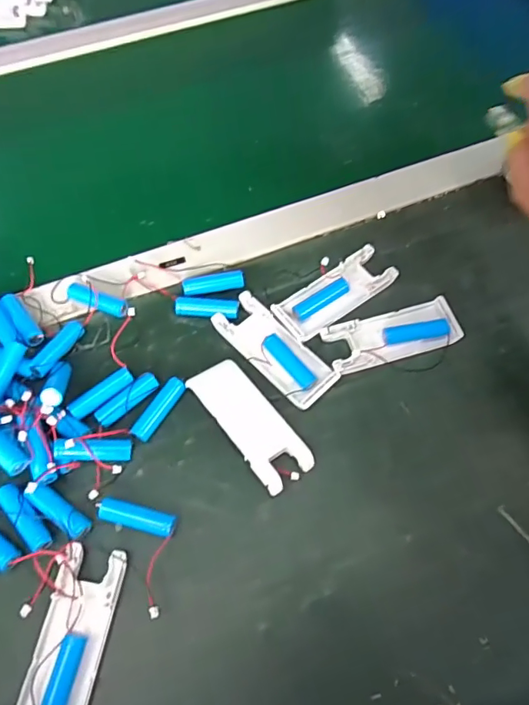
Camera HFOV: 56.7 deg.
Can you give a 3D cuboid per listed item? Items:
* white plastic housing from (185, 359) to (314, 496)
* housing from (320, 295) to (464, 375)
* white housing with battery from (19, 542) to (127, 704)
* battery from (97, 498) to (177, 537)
[{"bbox_3d":[-0.010,0.049,0.353,0.040,0.012,0.103,-35,69,-16],"label":"white plastic housing"},{"bbox_3d":[0.100,-0.014,0.385,0.103,0.011,0.042,-15,65,-7],"label":"housing"},{"bbox_3d":[-0.116,0.173,0.292,0.039,0.013,0.104,8,62,4],"label":"white housing with battery"},{"bbox_3d":[-0.085,0.110,0.327,0.050,0.012,0.015,14,65,7],"label":"battery"}]

